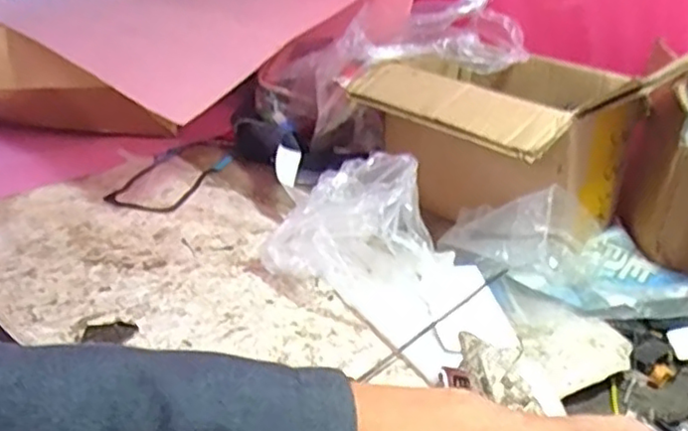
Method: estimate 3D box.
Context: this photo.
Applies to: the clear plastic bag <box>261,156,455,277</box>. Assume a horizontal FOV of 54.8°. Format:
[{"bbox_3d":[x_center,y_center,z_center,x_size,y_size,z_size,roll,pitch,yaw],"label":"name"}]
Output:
[{"bbox_3d":[0.011,0.005,0.546,0.139,0.096,0.085,-6,29,-21],"label":"clear plastic bag"}]

